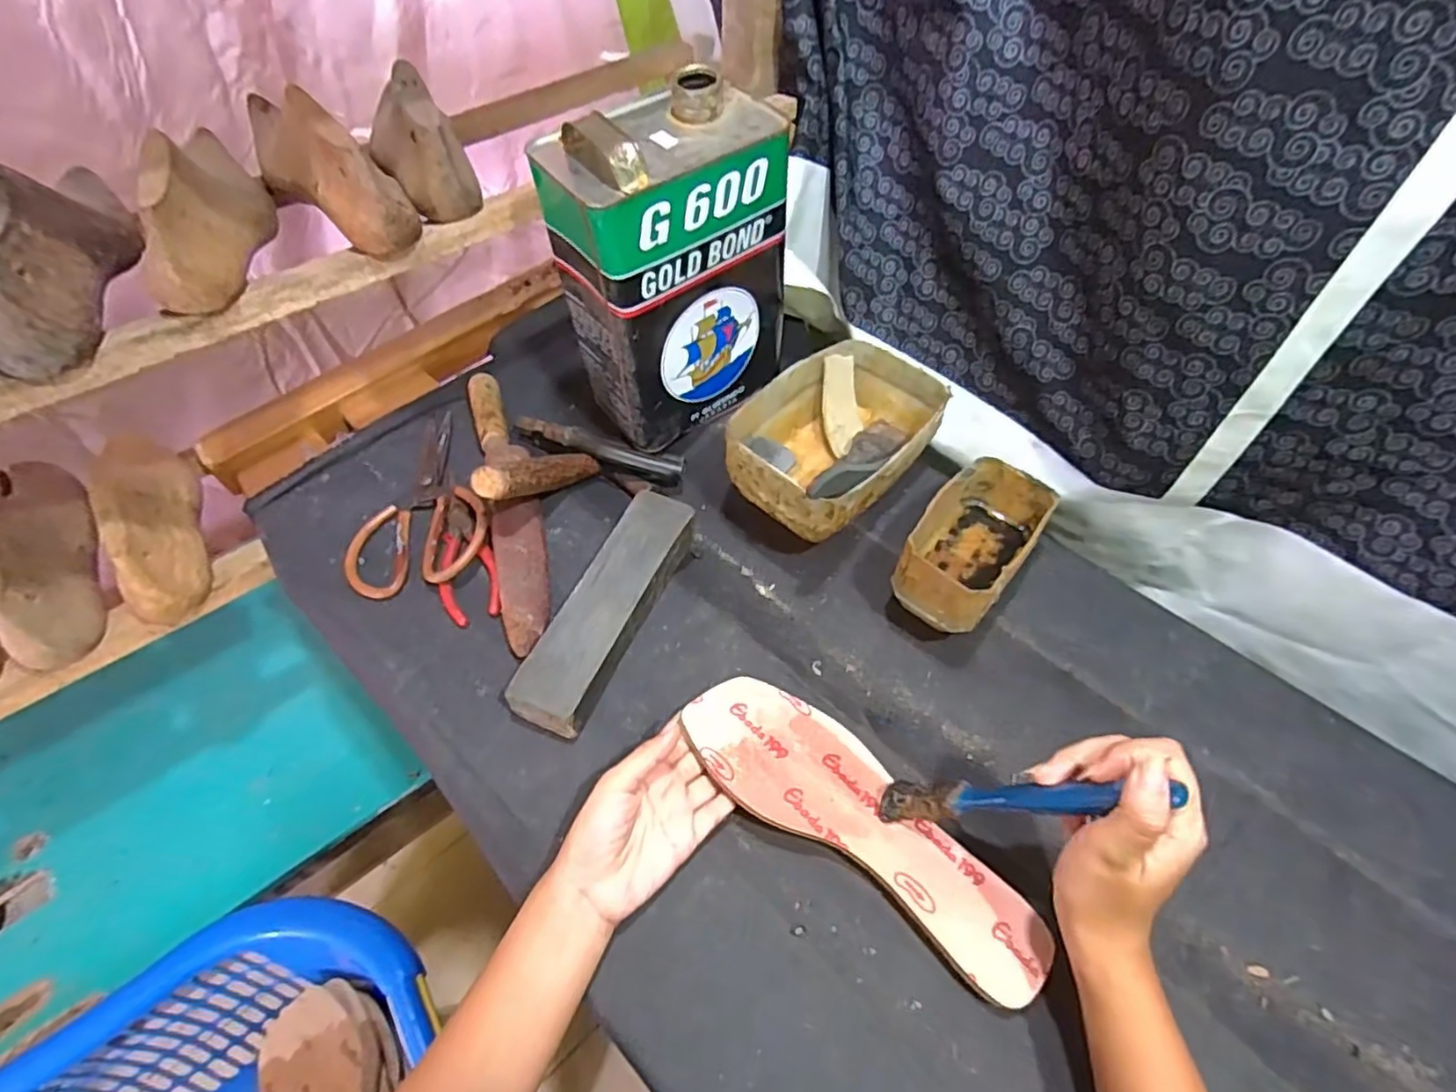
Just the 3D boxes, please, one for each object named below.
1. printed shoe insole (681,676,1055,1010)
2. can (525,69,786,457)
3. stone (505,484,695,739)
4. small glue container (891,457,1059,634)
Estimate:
[{"bbox_3d":[0.080,0.166,0.410,0.241,0.018,0.079,35,62,20],"label":"printed shoe insole"},{"bbox_3d":[-0.043,-0.216,0.545,0.164,0.234,0.107,-33,59,-24],"label":"can"},{"bbox_3d":[-0.086,0.043,0.492,0.050,0.034,0.194,19,54,13],"label":"stone"},{"bbox_3d":[0.185,-0.001,0.508,0.079,0.058,0.131,31,58,22],"label":"small glue container"}]

